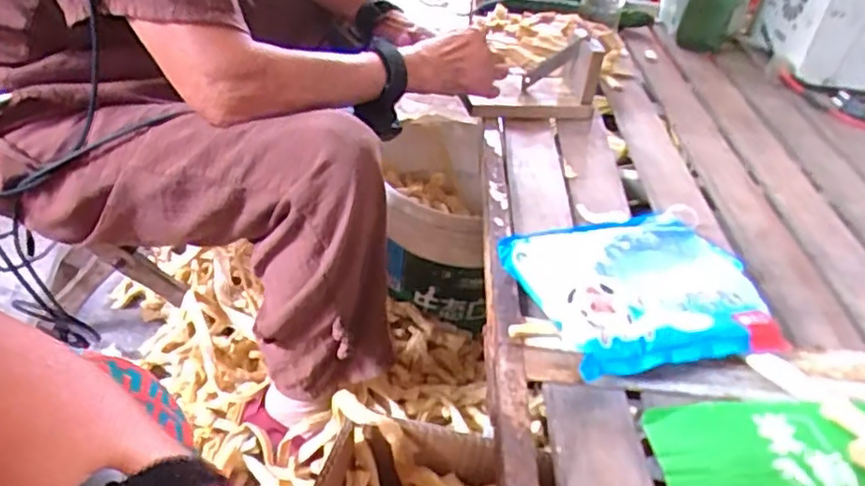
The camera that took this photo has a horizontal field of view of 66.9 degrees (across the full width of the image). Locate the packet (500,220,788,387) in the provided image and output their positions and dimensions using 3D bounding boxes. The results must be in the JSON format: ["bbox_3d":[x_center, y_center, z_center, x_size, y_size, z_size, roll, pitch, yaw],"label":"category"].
[{"bbox_3d":[0.173,0.037,0.534,0.199,0.032,0.151,-4,36,-15],"label":"packet"}]

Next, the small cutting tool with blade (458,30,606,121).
[{"bbox_3d":[0.123,-0.210,0.801,0.159,0.091,0.072,-2,38,-15],"label":"small cutting tool with blade"}]

